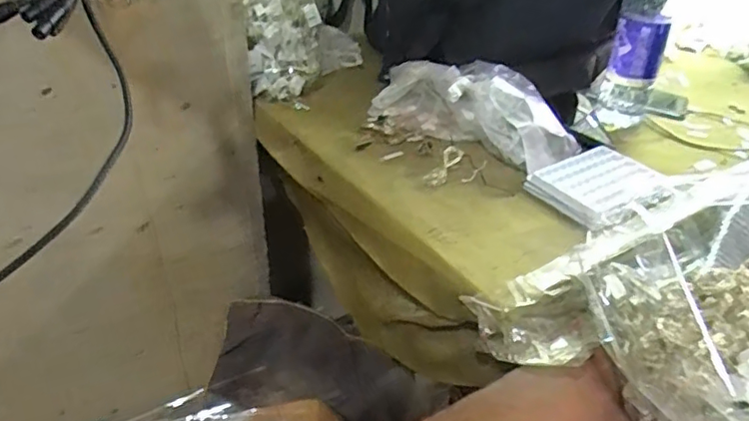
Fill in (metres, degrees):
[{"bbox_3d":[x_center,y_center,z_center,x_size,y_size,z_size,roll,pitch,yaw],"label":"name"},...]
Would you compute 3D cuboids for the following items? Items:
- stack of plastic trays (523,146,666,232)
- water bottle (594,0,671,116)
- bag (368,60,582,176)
[{"bbox_3d":[0.242,-0.029,0.630,0.136,0.017,0.093,-20,41,-30],"label":"stack of plastic trays"},{"bbox_3d":[0.345,-0.228,0.748,0.063,0.225,0.060,17,37,20],"label":"water bottle"},{"bbox_3d":[0.107,-0.123,0.688,0.258,0.079,0.105,21,38,25],"label":"bag"}]

